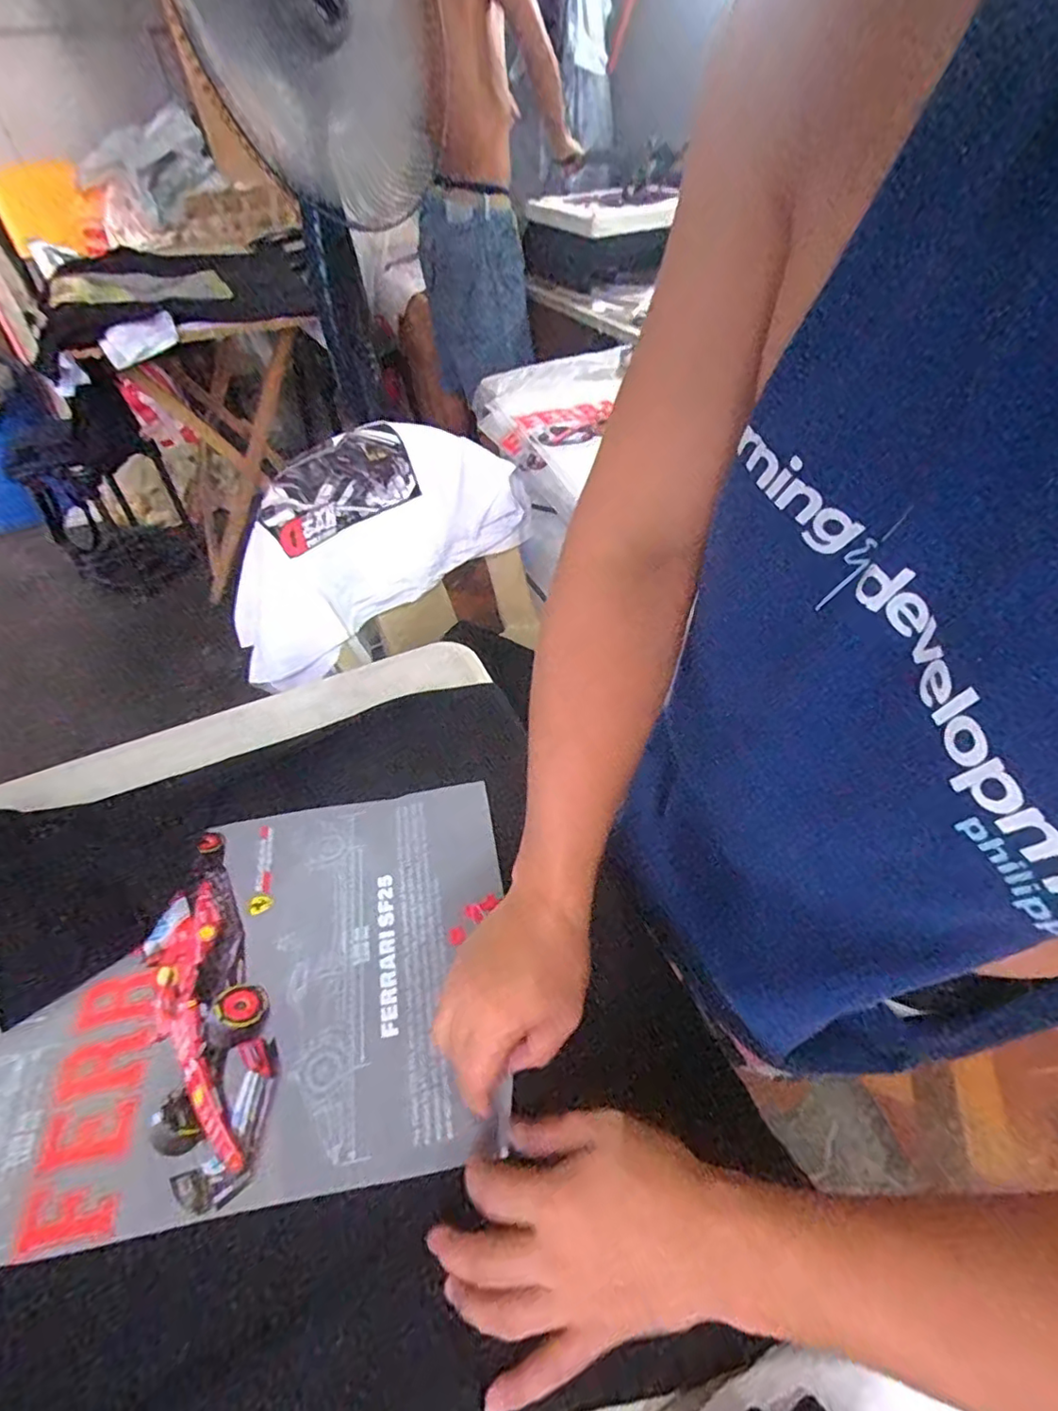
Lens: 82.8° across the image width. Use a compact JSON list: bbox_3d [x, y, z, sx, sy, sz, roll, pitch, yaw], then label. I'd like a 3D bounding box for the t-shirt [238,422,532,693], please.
[{"bbox_3d":[-0.250,-0.271,0.965,0.218,0.235,0.539,31,55,26],"label":"t-shirt"}]

